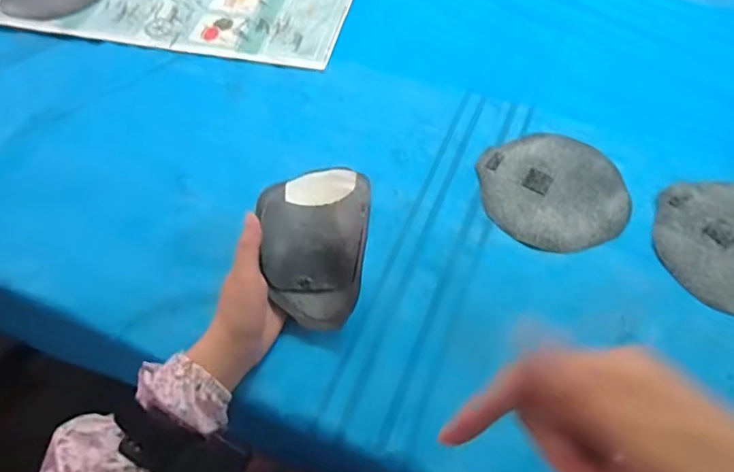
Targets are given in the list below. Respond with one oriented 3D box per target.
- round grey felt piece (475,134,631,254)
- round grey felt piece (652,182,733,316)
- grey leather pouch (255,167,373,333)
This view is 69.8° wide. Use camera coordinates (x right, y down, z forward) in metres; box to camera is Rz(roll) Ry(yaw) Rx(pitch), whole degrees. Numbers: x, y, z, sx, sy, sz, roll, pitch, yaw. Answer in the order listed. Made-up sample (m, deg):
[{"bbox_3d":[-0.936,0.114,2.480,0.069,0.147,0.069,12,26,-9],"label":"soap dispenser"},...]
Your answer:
[{"bbox_3d":[0.195,-0.049,0.553,0.142,0.005,0.144,-1,58,2],"label":"round grey felt piece"},{"bbox_3d":[0.354,0.010,0.504,0.142,0.011,0.140,-1,58,2],"label":"round grey felt piece"},{"bbox_3d":[-0.044,0.002,0.474,0.093,0.065,0.144,-2,58,1],"label":"grey leather pouch"}]

